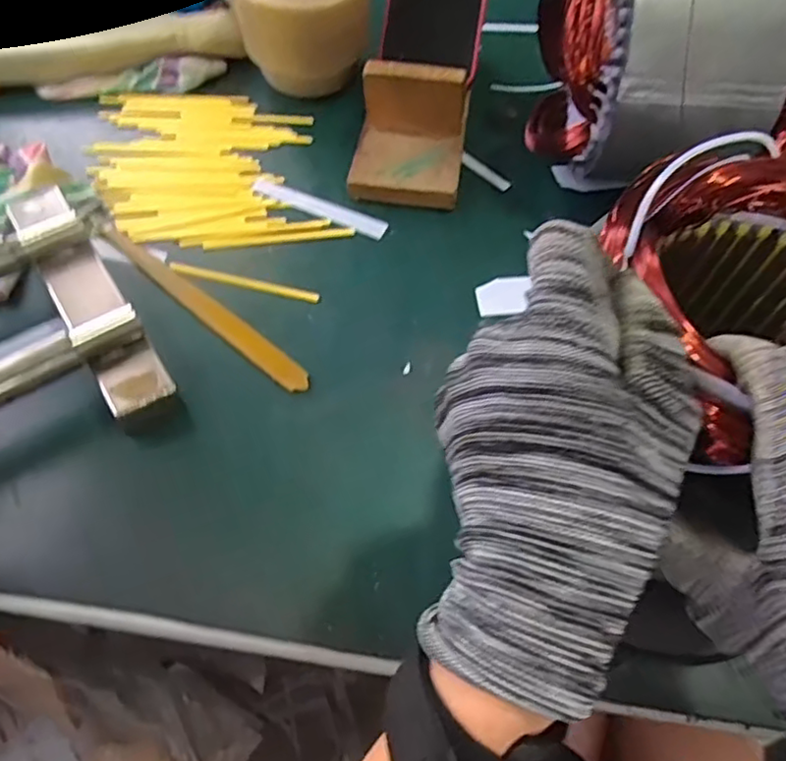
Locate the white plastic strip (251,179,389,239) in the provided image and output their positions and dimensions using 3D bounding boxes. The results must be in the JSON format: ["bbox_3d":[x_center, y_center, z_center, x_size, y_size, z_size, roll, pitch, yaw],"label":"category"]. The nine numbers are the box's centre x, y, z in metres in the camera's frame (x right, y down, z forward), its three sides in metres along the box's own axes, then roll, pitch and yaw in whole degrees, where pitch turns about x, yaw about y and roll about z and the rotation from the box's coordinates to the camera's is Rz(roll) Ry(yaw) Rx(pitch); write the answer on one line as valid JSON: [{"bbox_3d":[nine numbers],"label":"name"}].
[{"bbox_3d":[-0.056,-0.132,0.481,0.109,0.004,0.018,22,61,11],"label":"white plastic strip"}]

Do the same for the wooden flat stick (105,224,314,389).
[{"bbox_3d":[-0.133,-0.053,0.433,0.200,0.004,0.017,36,65,18],"label":"wooden flat stick"}]

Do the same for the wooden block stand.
[{"bbox_3d":[0.014,-0.185,0.478,0.084,0.068,0.087,8,59,3],"label":"wooden block stand"}]

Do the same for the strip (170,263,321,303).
[{"bbox_3d":[-0.104,-0.070,0.442,0.108,0.004,0.009,13,60,7],"label":"strip"}]

